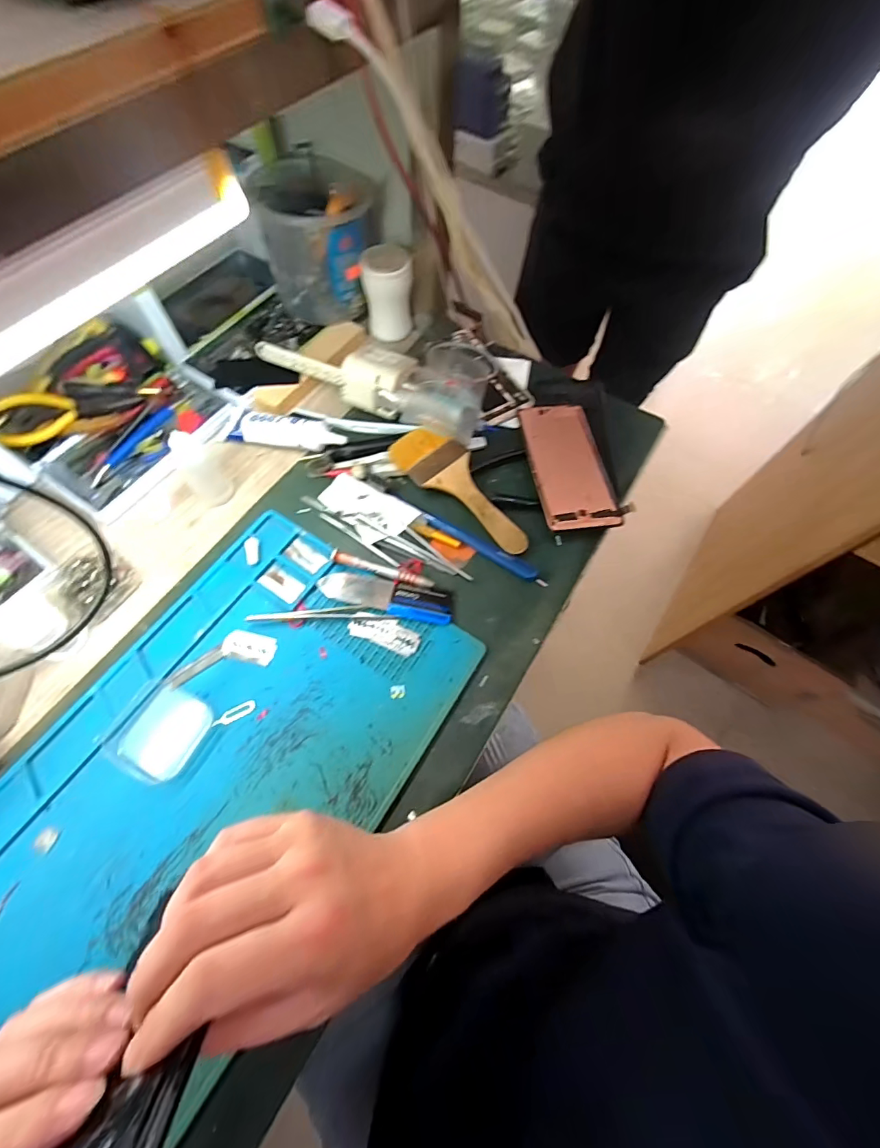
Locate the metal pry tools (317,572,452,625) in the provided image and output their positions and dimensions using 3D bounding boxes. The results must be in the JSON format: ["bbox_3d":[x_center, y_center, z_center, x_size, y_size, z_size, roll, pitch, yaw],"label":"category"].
[{"bbox_3d":[-0.048,0.020,0.398,0.117,0.007,0.032,8,66,2],"label":"metal pry tools"}]

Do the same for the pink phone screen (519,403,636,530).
[{"bbox_3d":[0.131,-0.112,0.457,0.076,0.005,0.153,-7,64,-4],"label":"pink phone screen"}]

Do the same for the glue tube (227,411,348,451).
[{"bbox_3d":[-0.157,-0.151,0.466,0.122,0.028,0.041,12,66,3],"label":"glue tube"}]

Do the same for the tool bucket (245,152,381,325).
[{"bbox_3d":[-0.131,-0.364,0.501,0.120,0.118,0.106,-10,66,-6],"label":"tool bucket"}]

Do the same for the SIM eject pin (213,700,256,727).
[{"bbox_3d":[-0.162,0.111,0.353,0.033,0.004,0.010,-29,72,-19],"label":"SIM eject pin"}]

